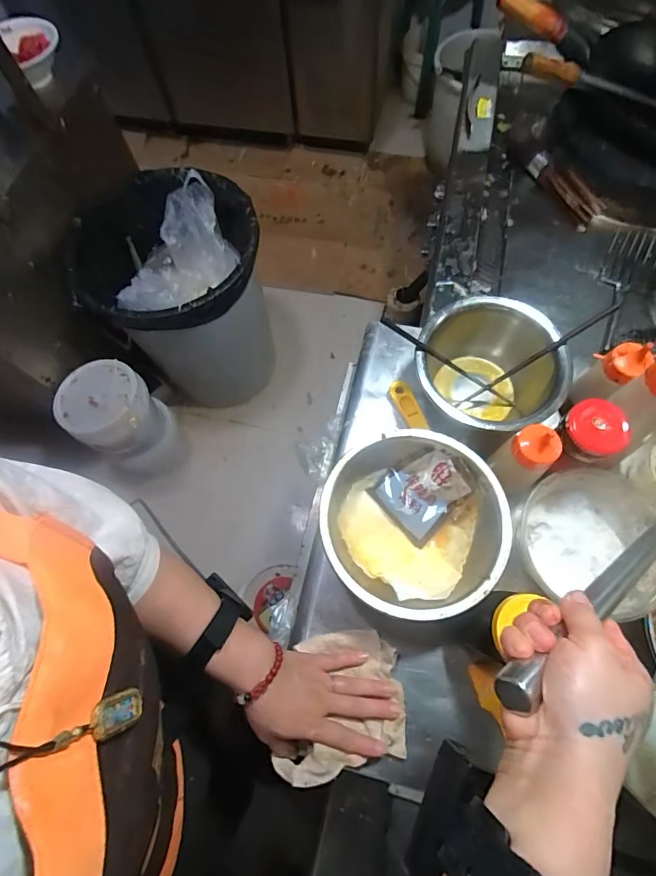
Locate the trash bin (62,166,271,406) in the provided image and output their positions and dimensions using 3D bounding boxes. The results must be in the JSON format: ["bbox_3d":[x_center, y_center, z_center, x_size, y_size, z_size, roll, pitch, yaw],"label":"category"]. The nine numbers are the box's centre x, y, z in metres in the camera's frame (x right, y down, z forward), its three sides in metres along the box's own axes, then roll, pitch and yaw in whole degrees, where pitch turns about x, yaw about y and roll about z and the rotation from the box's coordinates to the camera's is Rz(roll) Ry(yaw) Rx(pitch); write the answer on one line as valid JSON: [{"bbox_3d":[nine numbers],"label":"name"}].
[{"bbox_3d":[-0.439,-0.420,1.385,0.495,0.631,0.527,-1,69,3],"label":"trash bin"}]

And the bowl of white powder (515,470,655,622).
[{"bbox_3d":[0.314,0.118,0.513,0.148,0.071,0.142,-1,69,3],"label":"bowl of white powder"}]

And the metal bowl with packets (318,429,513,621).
[{"bbox_3d":[0.103,0.107,0.529,0.211,0.088,0.206,-1,69,3],"label":"metal bowl with packets"}]

